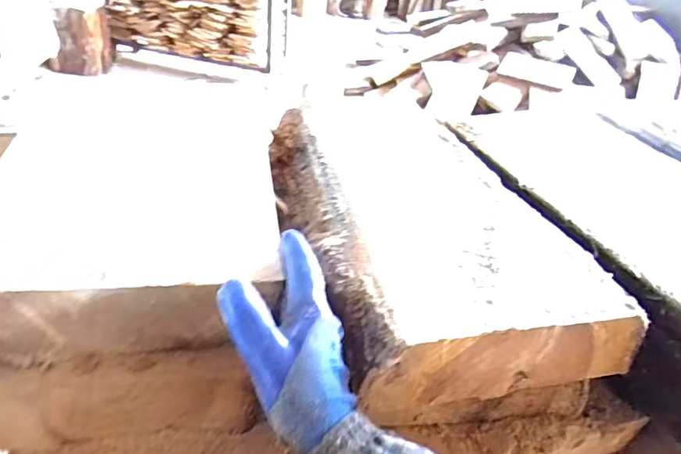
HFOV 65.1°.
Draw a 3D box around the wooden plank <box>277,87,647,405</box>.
[{"bbox_3d":[0.071,-0.009,0.595,0.262,0.077,0.431,-6,34,-15],"label":"wooden plank"}]

